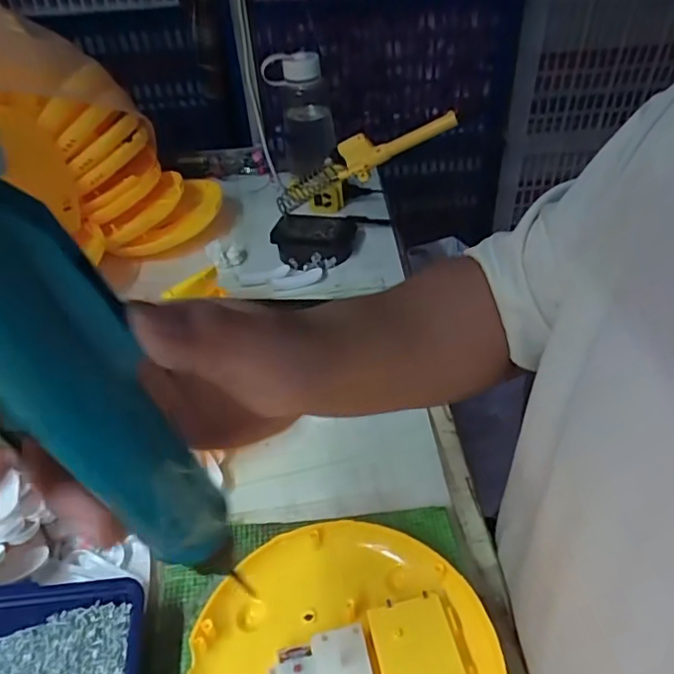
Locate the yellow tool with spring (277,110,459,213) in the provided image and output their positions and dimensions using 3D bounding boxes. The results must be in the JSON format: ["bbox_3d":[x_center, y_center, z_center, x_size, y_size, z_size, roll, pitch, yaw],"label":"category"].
[{"bbox_3d":[0.021,-0.210,0.650,0.237,0.047,0.025,-17,32,31],"label":"yellow tool with spring"}]

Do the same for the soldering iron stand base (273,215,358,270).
[{"bbox_3d":[-0.029,-0.127,0.723,0.112,0.035,0.090,-4,41,-1],"label":"soldering iron stand base"}]

